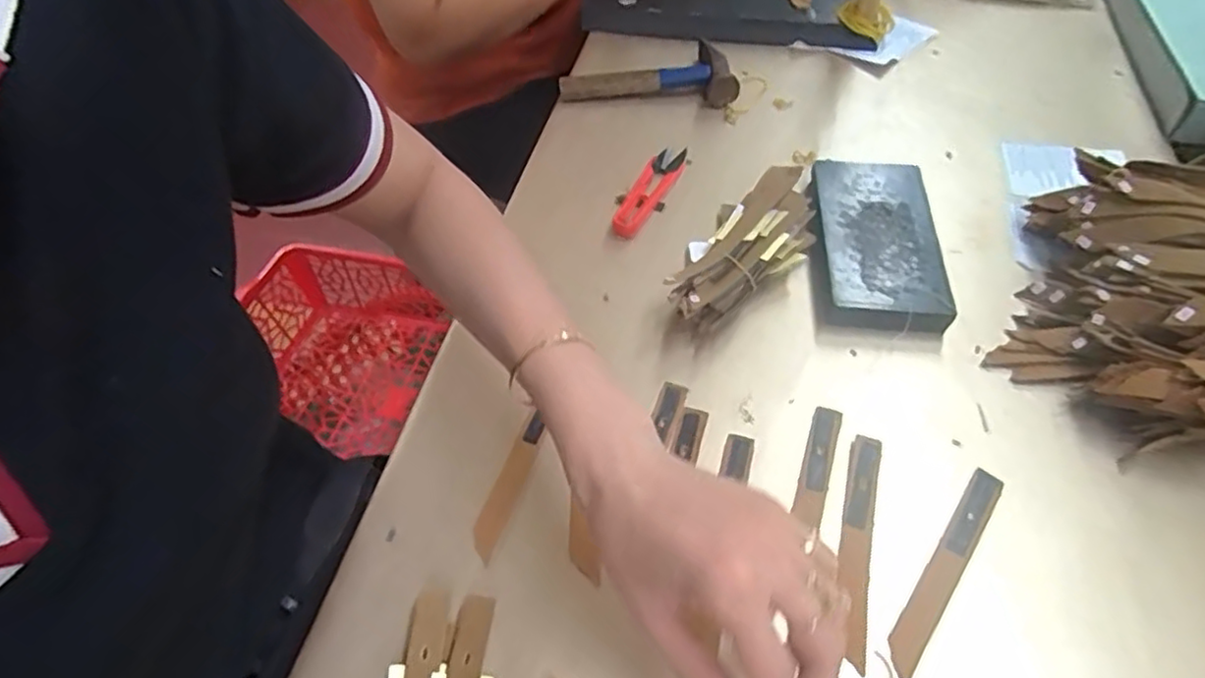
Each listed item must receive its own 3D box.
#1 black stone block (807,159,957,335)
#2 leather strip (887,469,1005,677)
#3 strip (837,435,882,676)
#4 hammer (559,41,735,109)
[{"bbox_3d":[0.198,-0.072,0.488,0.082,0.023,0.158,4,52,6],"label":"black stone block"},{"bbox_3d":[0.183,0.121,0.354,0.017,0.005,0.129,32,60,24],"label":"leather strip"},{"bbox_3d":[0.139,0.109,0.362,0.016,0.004,0.128,12,54,12],"label":"strip"},{"bbox_3d":[0.046,-0.255,0.635,0.162,0.027,0.084,4,52,6],"label":"hammer"}]

